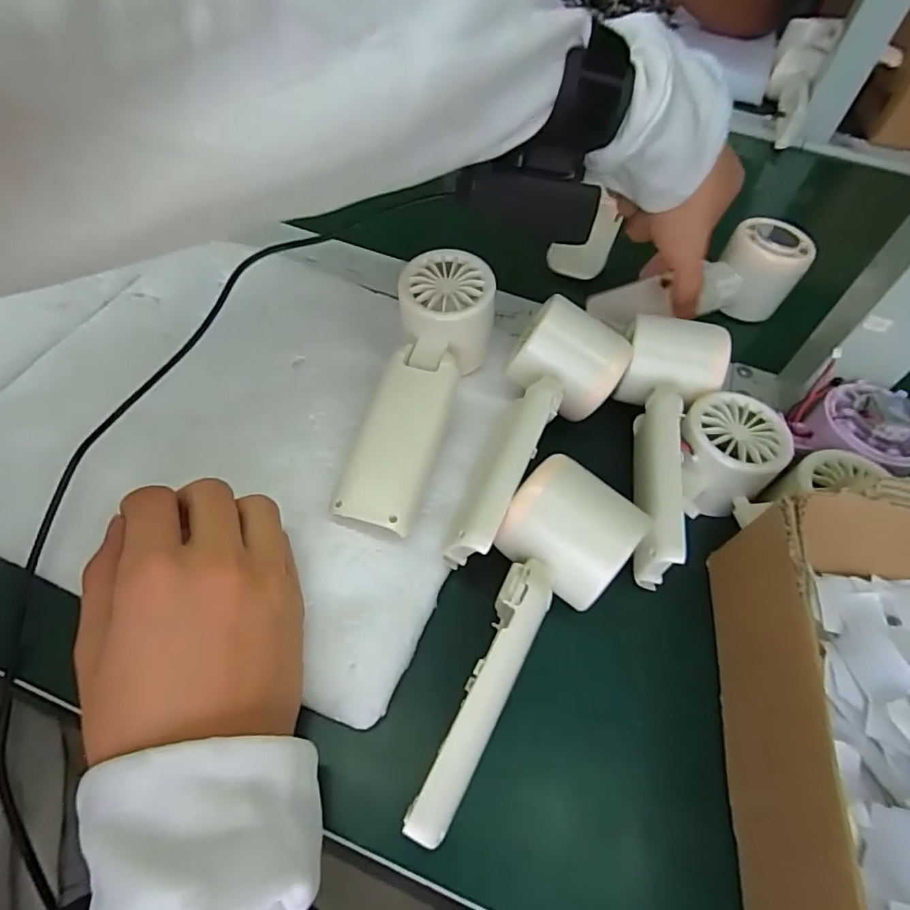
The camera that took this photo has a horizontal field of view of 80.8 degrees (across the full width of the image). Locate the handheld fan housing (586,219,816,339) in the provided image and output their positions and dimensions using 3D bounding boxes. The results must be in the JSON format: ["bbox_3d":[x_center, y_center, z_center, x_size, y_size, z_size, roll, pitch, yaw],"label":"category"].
[{"bbox_3d":[0.174,-0.122,0.387,0.157,0.047,0.064,-12,56,4],"label":"handheld fan housing"}]

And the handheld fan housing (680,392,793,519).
[{"bbox_3d":[0.146,0.000,0.297,0.054,0.042,0.055,6,56,0],"label":"handheld fan housing"}]

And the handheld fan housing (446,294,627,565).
[{"bbox_3d":[0.040,-0.013,0.277,0.054,0.052,0.152,26,58,13],"label":"handheld fan housing"}]

